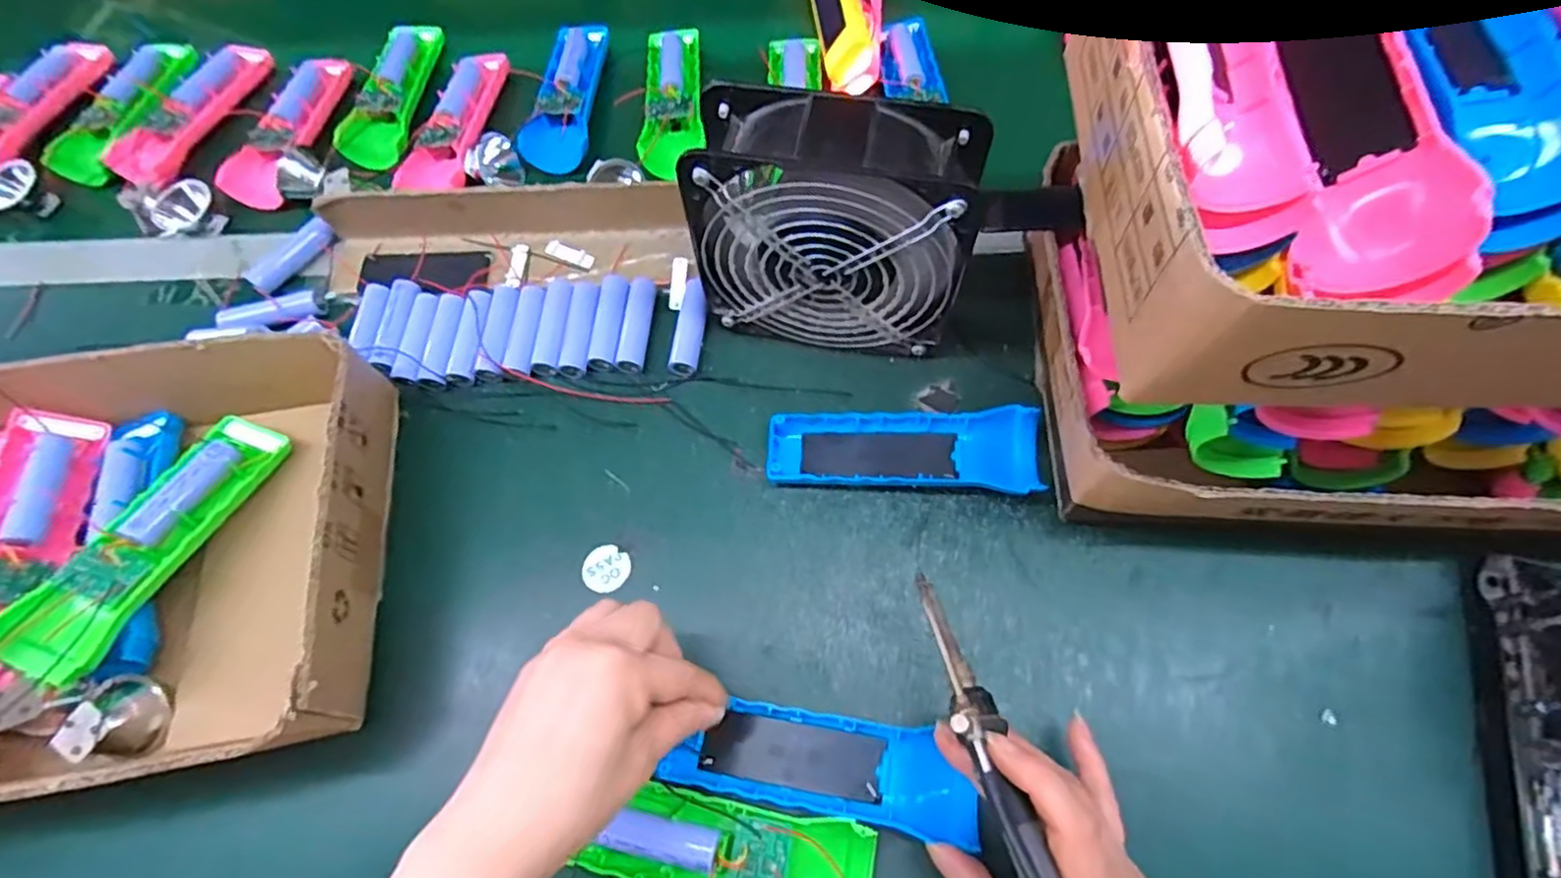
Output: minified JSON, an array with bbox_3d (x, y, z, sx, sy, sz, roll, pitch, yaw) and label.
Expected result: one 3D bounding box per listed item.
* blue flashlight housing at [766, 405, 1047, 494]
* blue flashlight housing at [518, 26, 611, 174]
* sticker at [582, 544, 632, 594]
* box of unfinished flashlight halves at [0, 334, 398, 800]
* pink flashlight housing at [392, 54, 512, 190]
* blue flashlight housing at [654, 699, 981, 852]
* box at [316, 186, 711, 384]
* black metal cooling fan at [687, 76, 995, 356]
[{"bbox_3d":[0.071,0.007,0.403,0.154,0.022,0.045,1,67,3],"label":"blue flashlight housing"},{"bbox_3d":[-0.171,-0.280,0.549,0.047,0.026,0.145,1,67,3],"label":"blue flashlight housing"},{"bbox_3d":[-0.101,0.076,0.399,0.025,0.004,0.026,2,71,-5],"label":"sticker"},{"bbox_3d":[-0.436,0.080,0.377,0.425,0.090,0.229,-10,67,-1],"label":"box of unfinished flashlight halves"},{"bbox_3d":[-0.254,-0.254,0.541,0.051,0.021,0.145,5,67,5],"label":"pink flashlight housing"},{"bbox_3d":[0.021,0.158,0.334,0.146,0.018,0.044,6,67,10],"label":"blue flashlight housing"},{"bbox_3d":[-0.189,-0.114,0.465,0.266,0.040,0.156,-4,67,1],"label":"box"},{"bbox_3d":[0.030,-0.114,0.388,0.143,0.147,0.062,9,68,7],"label":"black metal cooling fan"}]

